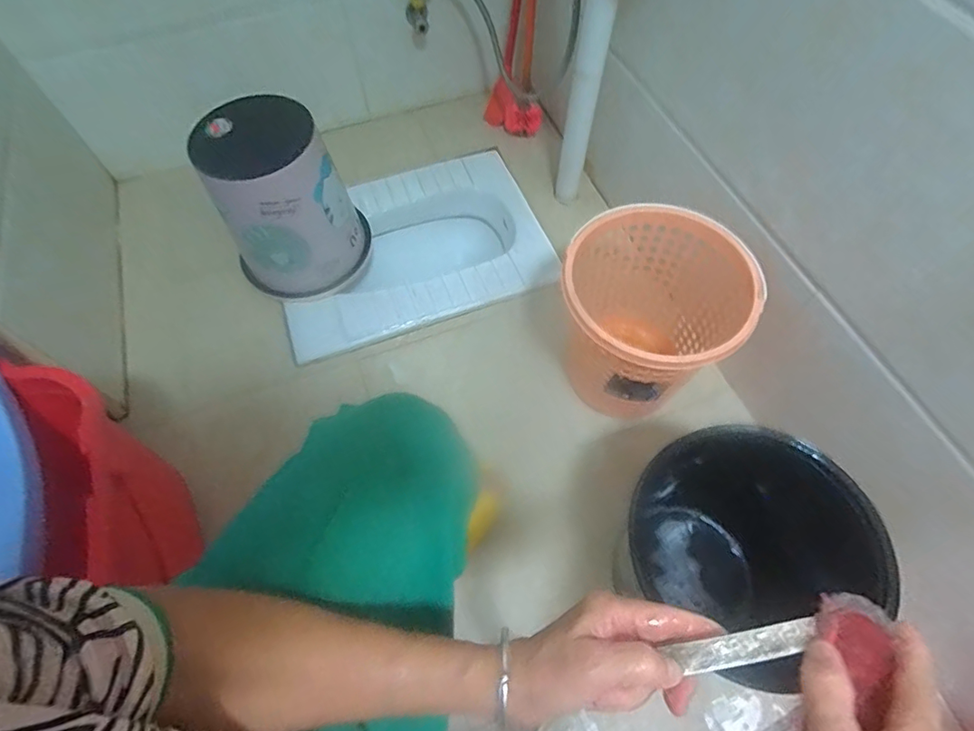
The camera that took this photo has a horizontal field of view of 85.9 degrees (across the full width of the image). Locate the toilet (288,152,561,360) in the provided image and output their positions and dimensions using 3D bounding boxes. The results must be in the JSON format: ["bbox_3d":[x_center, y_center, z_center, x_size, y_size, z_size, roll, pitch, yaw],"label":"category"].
[{"bbox_3d":[-0.159,-0.218,1.131,0.551,0.155,0.392,-21,63,-10],"label":"toilet"}]

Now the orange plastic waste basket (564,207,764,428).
[{"bbox_3d":[0.236,-0.052,0.817,0.252,0.280,0.245,21,64,13],"label":"orange plastic waste basket"}]

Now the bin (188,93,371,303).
[{"bbox_3d":[-0.370,-0.286,0.957,0.224,0.281,0.221,-42,68,-19],"label":"bin"}]

